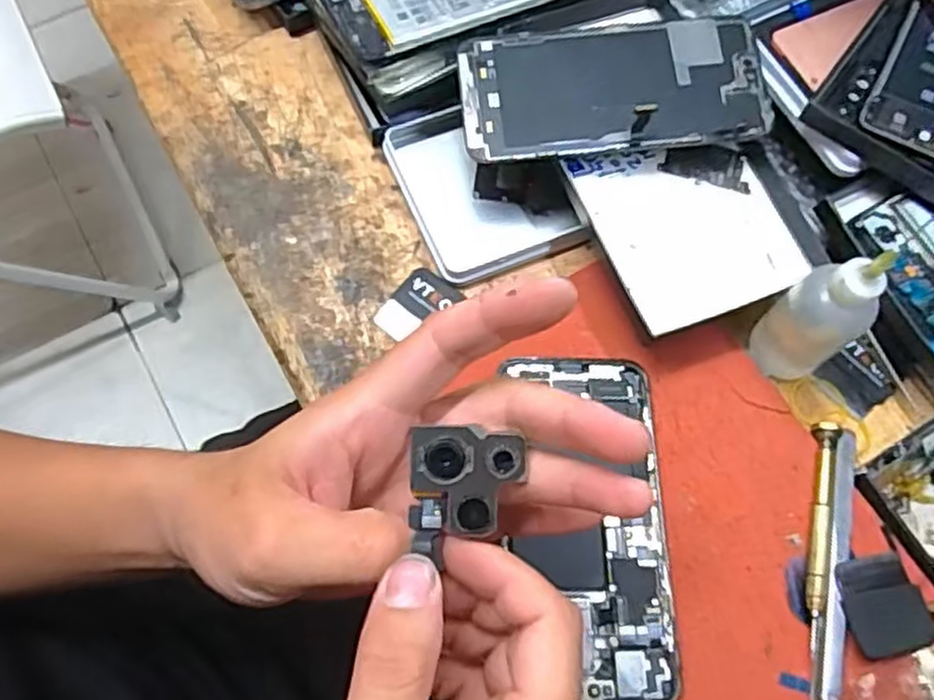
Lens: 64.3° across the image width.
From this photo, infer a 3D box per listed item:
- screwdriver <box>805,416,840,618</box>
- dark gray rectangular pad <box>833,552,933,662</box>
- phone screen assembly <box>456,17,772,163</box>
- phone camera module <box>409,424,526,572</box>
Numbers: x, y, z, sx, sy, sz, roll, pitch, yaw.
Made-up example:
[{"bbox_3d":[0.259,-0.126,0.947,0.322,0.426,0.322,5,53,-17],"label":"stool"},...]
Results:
[{"bbox_3d":[0.167,0.079,0.354,0.010,0.007,0.091,14,71,4],"label":"screwdriver"},{"bbox_3d":[0.193,0.119,0.346,0.039,0.008,0.043,-11,71,-5],"label":"dark gray rectangular pad"},{"bbox_3d":[0.076,-0.140,0.393,0.156,0.010,0.077,-5,74,2],"label":"phone screen assembly"},{"bbox_3d":[0.000,0.048,0.249,0.034,0.006,0.041,1,93,0],"label":"phone camera module"}]

